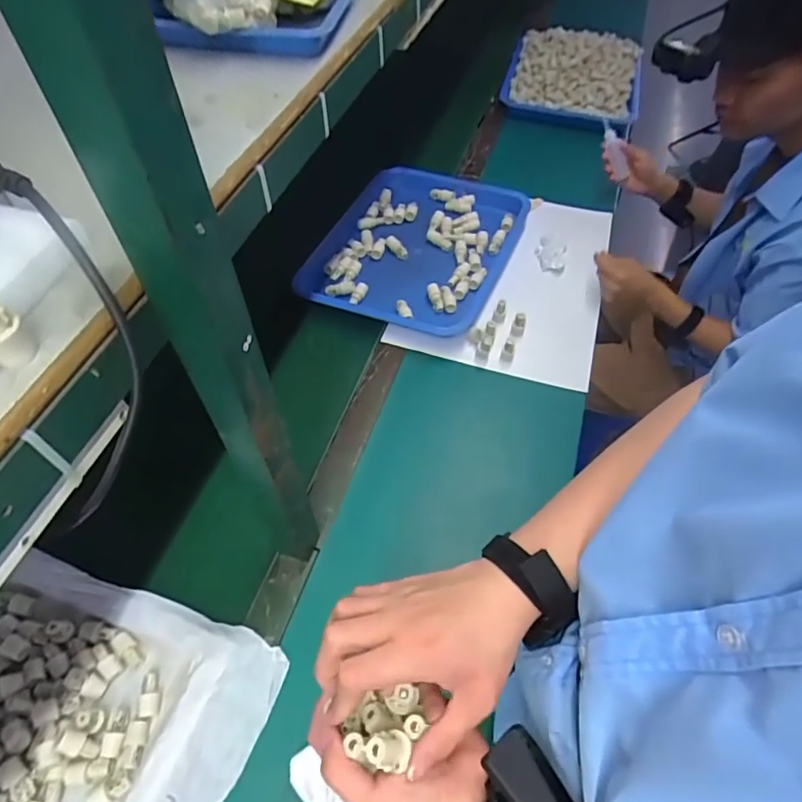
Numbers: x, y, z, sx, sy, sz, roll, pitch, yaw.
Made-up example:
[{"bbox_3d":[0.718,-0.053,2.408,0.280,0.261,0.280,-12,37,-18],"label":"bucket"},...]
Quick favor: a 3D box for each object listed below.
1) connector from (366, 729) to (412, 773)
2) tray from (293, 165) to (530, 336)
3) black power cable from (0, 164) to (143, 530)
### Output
[{"bbox_3d":[-0.008,0.215,0.335,0.026,0.019,0.021,5,54,4],"label":"connector"},{"bbox_3d":[0.025,-0.302,1.034,0.352,0.038,0.433,19,56,13],"label":"tray"},{"bbox_3d":[-0.204,-0.035,0.326,0.082,0.234,0.040,-16,18,-11],"label":"black power cable"}]

